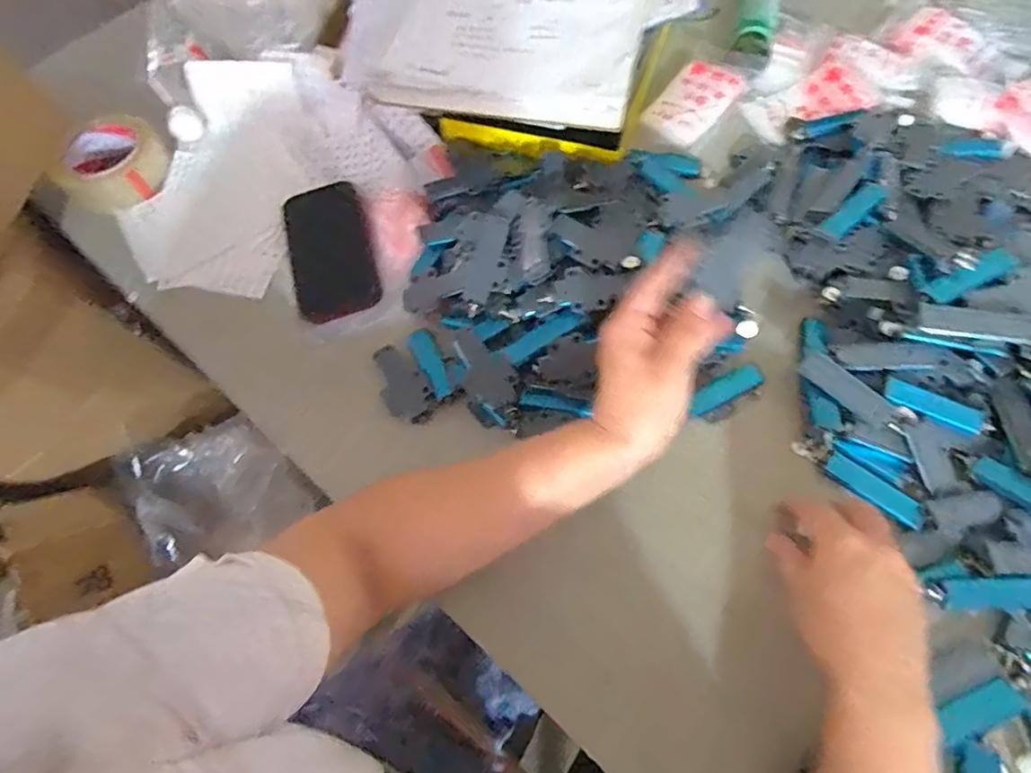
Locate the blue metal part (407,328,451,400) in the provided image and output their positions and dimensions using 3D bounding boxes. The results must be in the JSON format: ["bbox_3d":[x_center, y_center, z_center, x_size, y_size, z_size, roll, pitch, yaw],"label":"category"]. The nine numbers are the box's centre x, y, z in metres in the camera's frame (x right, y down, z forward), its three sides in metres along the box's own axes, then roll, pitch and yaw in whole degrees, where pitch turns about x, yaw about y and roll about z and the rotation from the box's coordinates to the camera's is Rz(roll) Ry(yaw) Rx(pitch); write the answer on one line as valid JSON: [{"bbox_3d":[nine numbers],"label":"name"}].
[{"bbox_3d":[-0.076,-0.023,0.477,0.021,0.007,0.070,-26,67,-8],"label":"blue metal part"}]

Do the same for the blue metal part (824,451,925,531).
[{"bbox_3d":[0.278,0.081,0.416,0.073,0.008,0.021,35,72,17],"label":"blue metal part"}]

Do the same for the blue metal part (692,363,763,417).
[{"bbox_3d":[0.183,0.003,0.462,0.072,0.011,0.022,-30,67,-10],"label":"blue metal part"}]

